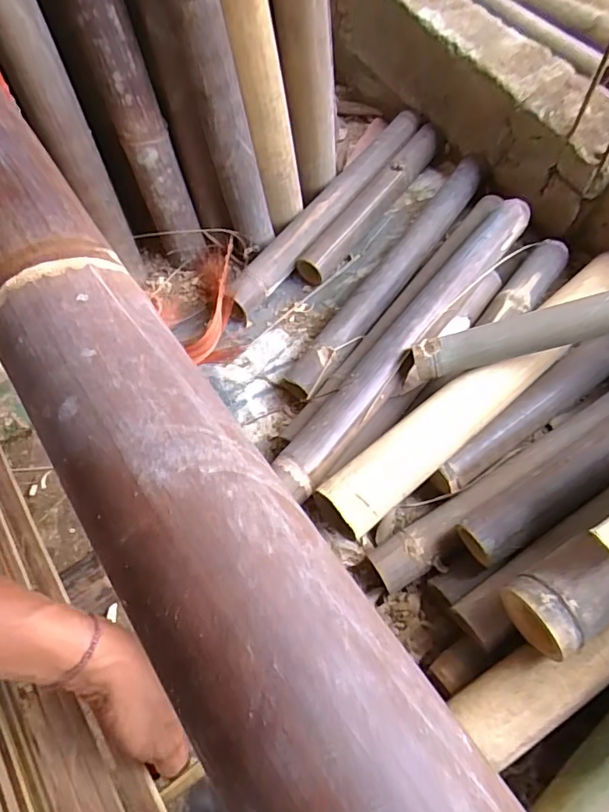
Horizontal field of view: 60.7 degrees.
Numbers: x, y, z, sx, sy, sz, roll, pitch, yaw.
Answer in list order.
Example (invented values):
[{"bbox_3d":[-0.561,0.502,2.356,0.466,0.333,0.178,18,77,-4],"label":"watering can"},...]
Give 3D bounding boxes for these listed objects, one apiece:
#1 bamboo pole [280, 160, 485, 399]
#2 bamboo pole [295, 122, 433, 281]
[{"bbox_3d":[0.155,-0.241,0.916,0.069,0.069,0.584,32,68,17],"label":"bamboo pole"},{"bbox_3d":[0.130,-0.394,1.000,0.067,0.053,0.439,33,68,17],"label":"bamboo pole"}]

